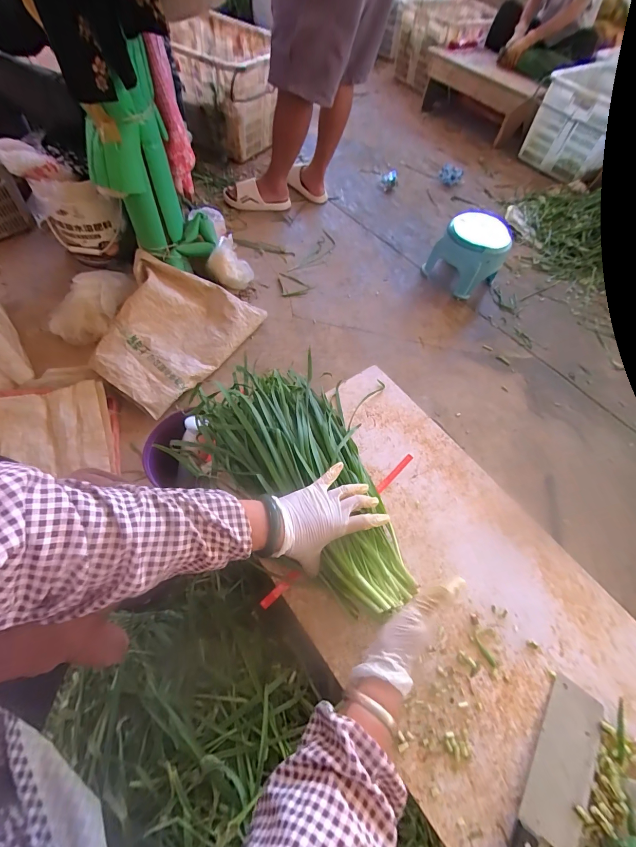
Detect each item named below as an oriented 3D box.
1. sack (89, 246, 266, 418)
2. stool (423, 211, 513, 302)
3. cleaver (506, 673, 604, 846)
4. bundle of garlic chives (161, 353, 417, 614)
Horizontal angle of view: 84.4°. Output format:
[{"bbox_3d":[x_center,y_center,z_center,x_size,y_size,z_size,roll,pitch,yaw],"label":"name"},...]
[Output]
[{"bbox_3d":[-0.454,-0.308,1.051,0.374,0.167,0.498,30,60,11],"label":"sack"},{"bbox_3d":[0.622,-0.709,1.425,0.275,0.213,0.329,30,60,11],"label":"stool"},{"bbox_3d":[0.284,0.453,0.415,0.067,0.021,0.268,37,62,14],"label":"cleaver"},{"bbox_3d":[-0.033,0.083,0.566,0.285,0.085,0.460,-28,56,-20],"label":"bundle of garlic chives"}]

